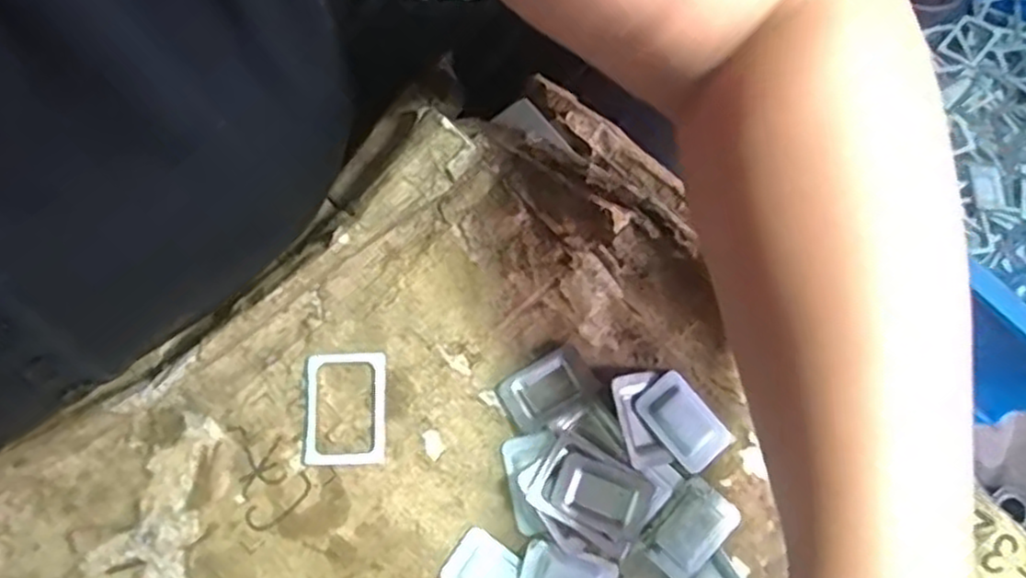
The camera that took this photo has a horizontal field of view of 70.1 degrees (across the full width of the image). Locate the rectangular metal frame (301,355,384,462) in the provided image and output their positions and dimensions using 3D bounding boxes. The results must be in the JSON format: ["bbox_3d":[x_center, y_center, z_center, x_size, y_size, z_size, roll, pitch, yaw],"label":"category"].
[{"bbox_3d":[-0.075,0.053,0.324,0.036,0.004,0.048,-2,77,-1],"label":"rectangular metal frame"}]

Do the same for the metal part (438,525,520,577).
[{"bbox_3d":[-0.011,0.120,0.306,0.035,0.005,0.027,34,79,7],"label":"metal part"}]

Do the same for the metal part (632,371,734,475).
[{"bbox_3d":[0.074,0.058,0.321,0.027,0.006,0.041,-40,81,-9],"label":"metal part"}]

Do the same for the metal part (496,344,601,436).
[{"bbox_3d":[0.015,0.044,0.325,0.041,0.006,0.027,-33,80,-8],"label":"metal part"}]

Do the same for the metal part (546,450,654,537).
[{"bbox_3d":[0.037,0.086,0.307,0.039,0.005,0.025,23,78,5],"label":"metal part"}]

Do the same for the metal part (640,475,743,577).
[{"bbox_3d":[0.074,0.101,0.308,0.040,0.007,0.027,-43,81,-9],"label":"metal part"}]

